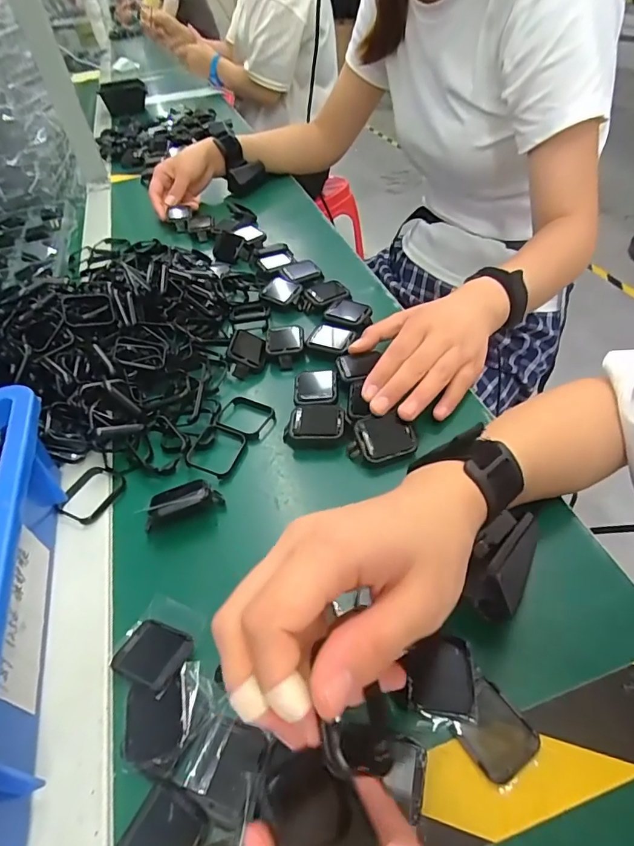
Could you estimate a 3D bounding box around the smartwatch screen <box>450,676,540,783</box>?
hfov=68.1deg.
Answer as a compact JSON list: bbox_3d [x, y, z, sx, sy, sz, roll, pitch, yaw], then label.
[{"bbox_3d":[0.085,0.149,0.229,0.033,0.004,0.035,-30,50,-21],"label":"smartwatch screen"}]

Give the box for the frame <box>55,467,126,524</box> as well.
[{"bbox_3d":[-0.167,0.052,0.348,0.035,0.006,0.045,16,50,21],"label":"frame"}]

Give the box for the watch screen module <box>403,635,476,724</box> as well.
[{"bbox_3d":[0.064,0.132,0.247,0.034,0.005,0.039,4,46,10],"label":"watch screen module"}]

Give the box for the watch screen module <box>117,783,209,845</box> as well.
[{"bbox_3d":[-0.071,0.188,0.208,0.032,0.006,0.038,21,51,24],"label":"watch screen module"}]

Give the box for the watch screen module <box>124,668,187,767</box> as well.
[{"bbox_3d":[-0.083,0.151,0.239,0.032,0.006,0.037,-13,46,-7],"label":"watch screen module"}]

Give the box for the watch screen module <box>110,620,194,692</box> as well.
[{"bbox_3d":[-0.092,0.129,0.264,0.038,0.007,0.032,15,49,20],"label":"watch screen module"}]

